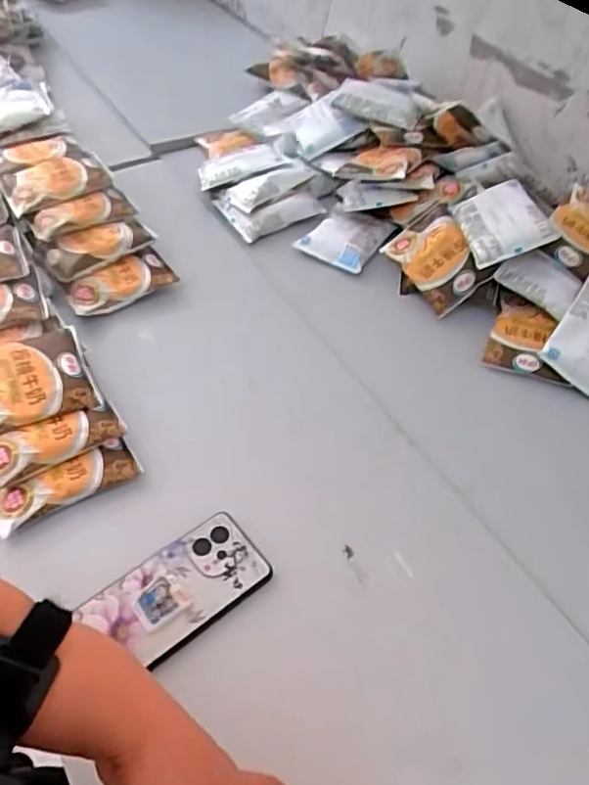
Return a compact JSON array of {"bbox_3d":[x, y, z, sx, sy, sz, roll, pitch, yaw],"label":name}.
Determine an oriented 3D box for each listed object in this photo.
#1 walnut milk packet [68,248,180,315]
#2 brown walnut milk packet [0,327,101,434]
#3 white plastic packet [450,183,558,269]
[{"bbox_3d":[-0.208,-0.129,0.729,0.120,0.030,0.062,-26,56,-23],"label":"walnut milk packet"},{"bbox_3d":[-0.264,-0.010,0.579,0.128,0.028,0.094,-19,54,-18],"label":"brown walnut milk packet"},{"bbox_3d":[0.245,-0.210,0.735,0.091,0.019,0.125,-21,53,9],"label":"white plastic packet"}]

